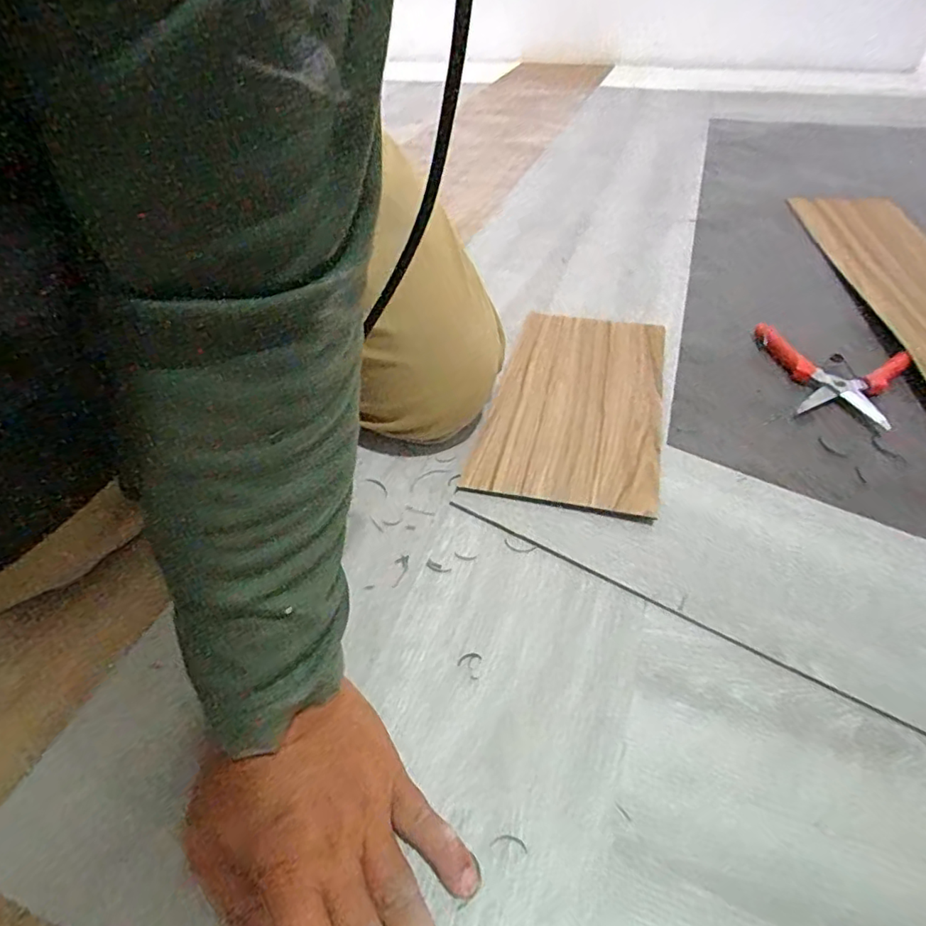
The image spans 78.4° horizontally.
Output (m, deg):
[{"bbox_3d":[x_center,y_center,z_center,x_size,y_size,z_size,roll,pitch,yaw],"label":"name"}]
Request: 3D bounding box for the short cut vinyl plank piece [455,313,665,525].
[{"bbox_3d":[0.107,-0.064,0.534,0.152,0.006,0.290,8,44,15],"label":"short cut vinyl plank piece"}]

